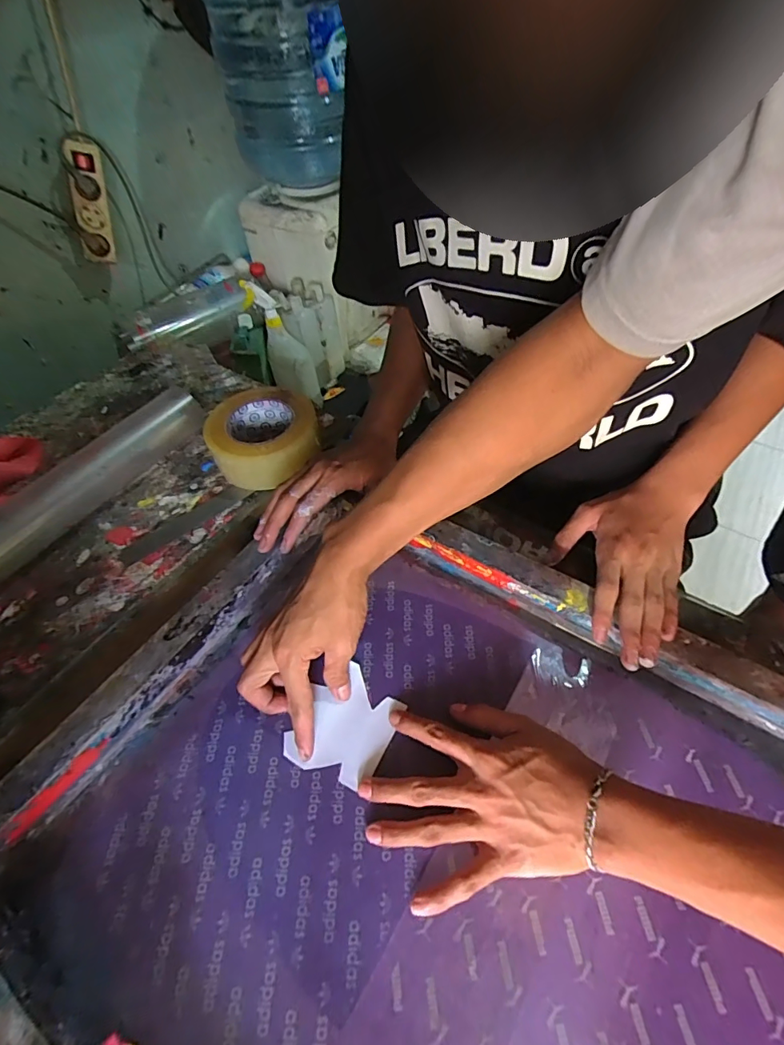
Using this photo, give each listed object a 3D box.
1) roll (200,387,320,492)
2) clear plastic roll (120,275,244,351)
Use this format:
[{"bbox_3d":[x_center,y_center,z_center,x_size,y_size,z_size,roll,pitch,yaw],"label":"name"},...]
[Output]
[{"bbox_3d":[-0.151,-0.099,0.549,0.122,0.073,0.122,-2,52,2],"label":"roll"},{"bbox_3d":[-0.381,-0.390,0.839,0.245,0.057,0.070,-33,58,-20],"label":"clear plastic roll"}]

